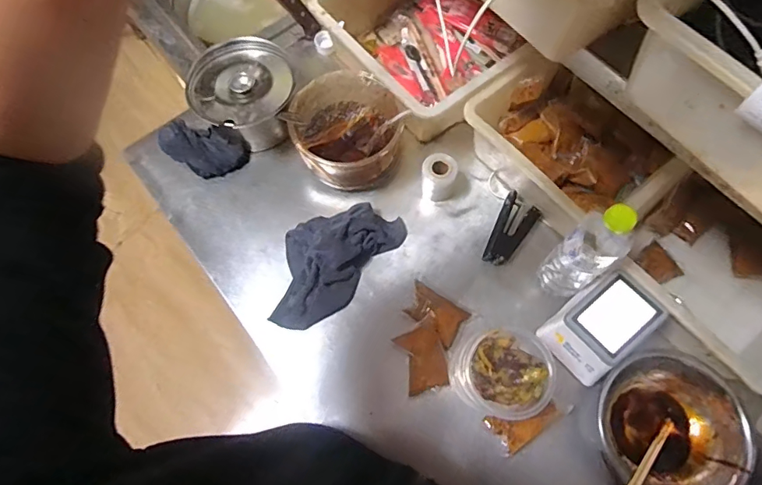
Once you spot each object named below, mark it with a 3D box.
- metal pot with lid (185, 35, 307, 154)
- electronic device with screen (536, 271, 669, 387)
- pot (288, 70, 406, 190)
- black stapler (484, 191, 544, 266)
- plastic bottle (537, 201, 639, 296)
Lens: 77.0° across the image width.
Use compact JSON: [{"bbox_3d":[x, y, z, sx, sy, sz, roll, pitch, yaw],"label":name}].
[{"bbox_3d":[-0.223,-0.236,0.806,0.169,0.107,0.170,-5,68,-1],"label":"metal pot with lid"},{"bbox_3d":[0.298,0.114,0.653,0.119,0.097,0.098,-40,73,-14],"label":"electronic device with screen"},{"bbox_3d":[-0.054,-0.176,0.779,0.166,0.102,0.164,0,68,1],"label":"pot"},{"bbox_3d":[0.197,-0.019,0.751,0.056,0.023,0.117,36,73,14],"label":"black stapler"},{"bbox_3d":[0.269,0.016,0.629,0.058,0.214,0.065,-39,72,-14],"label":"plastic bottle"}]

